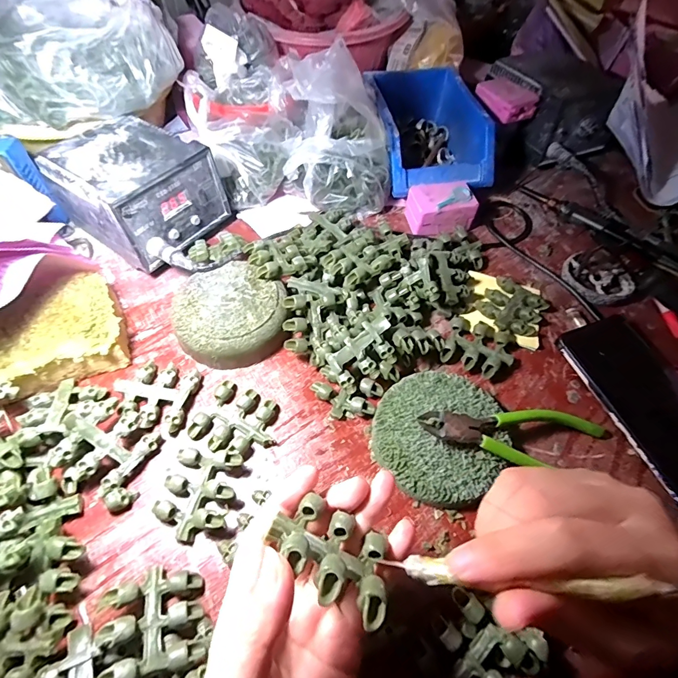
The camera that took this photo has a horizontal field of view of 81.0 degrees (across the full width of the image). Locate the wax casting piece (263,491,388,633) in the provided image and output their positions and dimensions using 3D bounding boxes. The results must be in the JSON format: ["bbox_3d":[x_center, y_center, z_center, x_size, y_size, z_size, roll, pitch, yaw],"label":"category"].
[{"bbox_3d":[-0.002,0.107,0.195,0.058,0.020,0.045,39,22,10],"label":"wax casting piece"}]

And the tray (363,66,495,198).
[{"bbox_3d":[0.104,-0.255,0.495,0.119,0.077,0.179,-10,59,-7],"label":"tray"}]

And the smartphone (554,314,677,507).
[{"bbox_3d":[0.270,0.055,0.339,0.089,0.016,0.168,-18,60,-12],"label":"smartphone"}]

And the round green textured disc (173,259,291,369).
[{"bbox_3d":[-0.097,-0.023,0.365,0.098,0.031,0.093,1,58,-1],"label":"round green textured disc"}]

